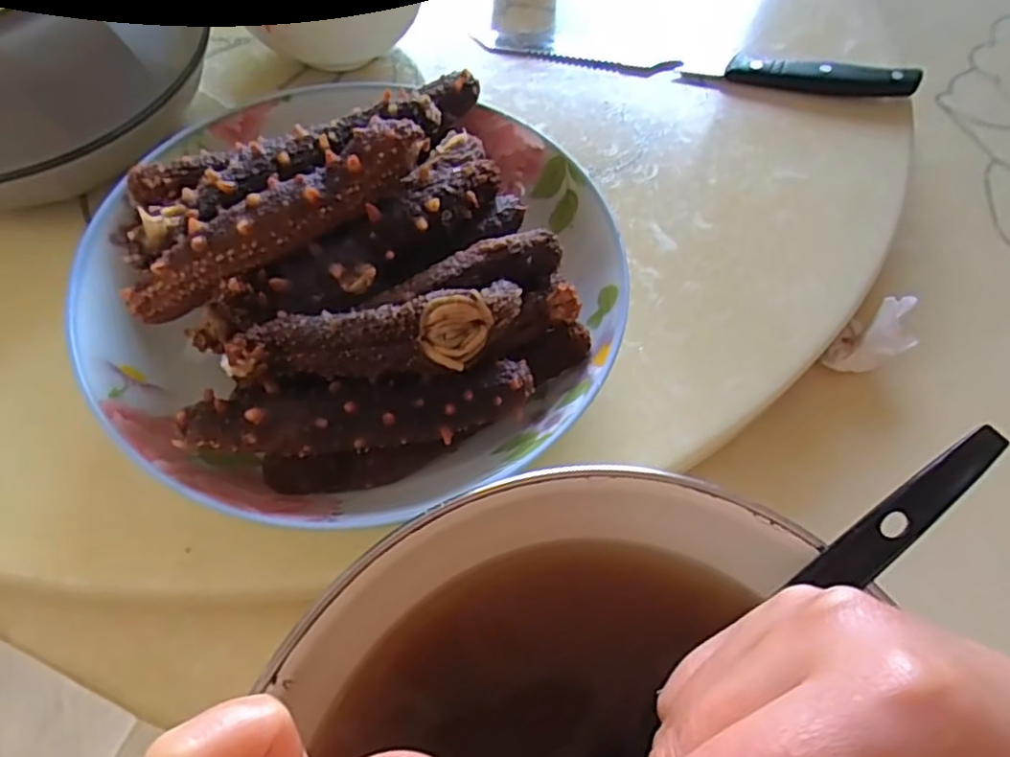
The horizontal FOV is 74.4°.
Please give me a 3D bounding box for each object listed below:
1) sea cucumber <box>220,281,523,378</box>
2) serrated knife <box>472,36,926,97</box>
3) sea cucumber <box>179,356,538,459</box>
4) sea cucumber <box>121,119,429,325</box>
[{"bbox_3d":[-0.038,-0.013,0.206,0.091,0.016,0.026,-12,62,-11],"label":"sea cucumber"},{"bbox_3d":[0.106,-0.172,0.363,0.235,0.012,0.018,7,60,0],"label":"serrated knife"},{"bbox_3d":[-0.044,0.010,0.208,0.107,0.018,0.022,-6,61,-8],"label":"sea cucumber"},{"bbox_3d":[-0.071,-0.052,0.214,0.105,0.018,0.017,-34,68,-21],"label":"sea cucumber"}]

